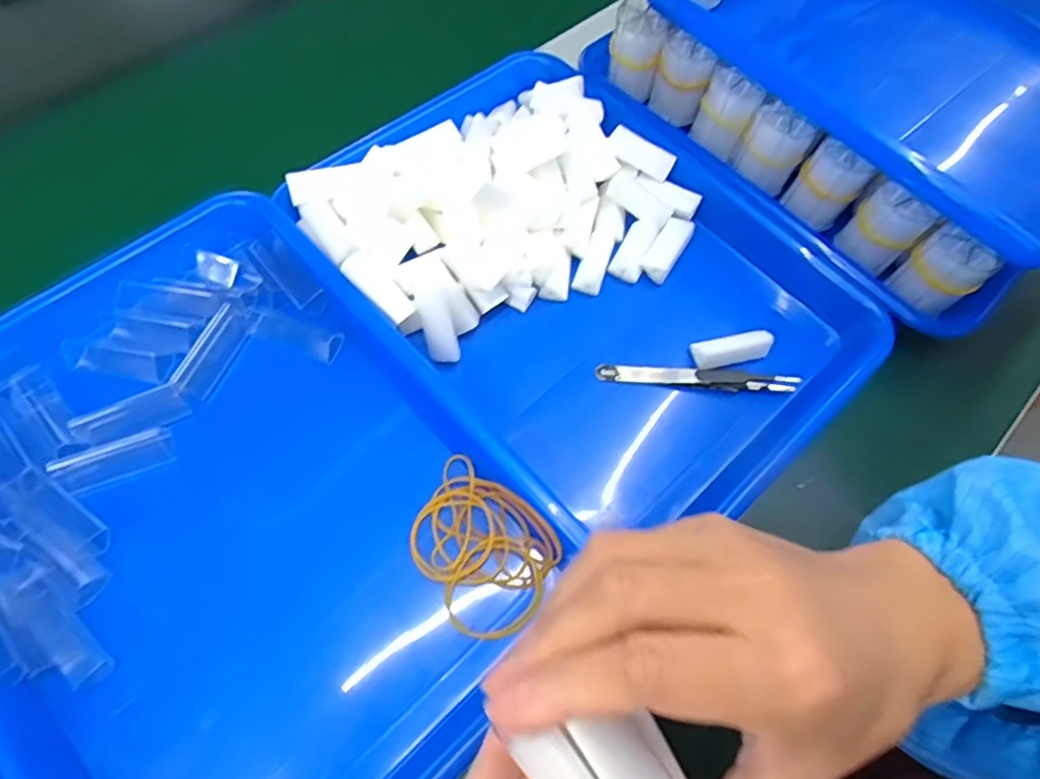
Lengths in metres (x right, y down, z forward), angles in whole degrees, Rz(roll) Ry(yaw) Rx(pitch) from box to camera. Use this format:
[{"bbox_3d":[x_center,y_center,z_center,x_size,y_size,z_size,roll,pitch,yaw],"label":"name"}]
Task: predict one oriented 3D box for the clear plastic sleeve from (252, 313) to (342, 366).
[{"bbox_3d":[-0.131,-0.031,0.351,0.050,0.010,0.018,19,65,5],"label":"clear plastic sleeve"}]

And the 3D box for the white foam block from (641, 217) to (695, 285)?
[{"bbox_3d":[0.098,-0.094,0.399,0.020,0.016,0.050,30,67,11],"label":"white foam block"}]

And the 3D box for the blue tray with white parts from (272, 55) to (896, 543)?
[{"bbox_3d":[0.042,-0.071,0.373,0.238,0.064,0.316,-38,72,-19],"label":"blue tray with white parts"}]

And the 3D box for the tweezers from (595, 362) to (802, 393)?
[{"bbox_3d":[0.107,-0.007,0.357,0.119,0.018,0.013,6,64,-1],"label":"tweezers"}]

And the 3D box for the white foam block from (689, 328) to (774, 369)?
[{"bbox_3d":[0.129,-0.025,0.359,0.046,0.012,0.017,-9,66,-8],"label":"white foam block"}]

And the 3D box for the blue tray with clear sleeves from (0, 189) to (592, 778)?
[{"bbox_3d":[-0.150,0.059,0.301,0.244,0.034,0.329,-41,73,-20],"label":"blue tray with clear sleeves"}]

